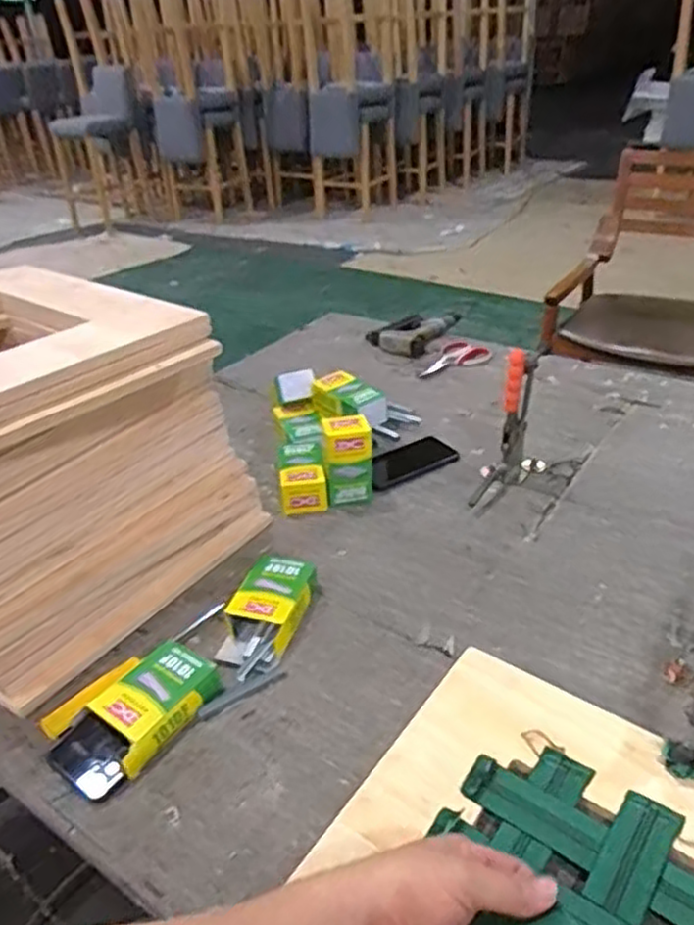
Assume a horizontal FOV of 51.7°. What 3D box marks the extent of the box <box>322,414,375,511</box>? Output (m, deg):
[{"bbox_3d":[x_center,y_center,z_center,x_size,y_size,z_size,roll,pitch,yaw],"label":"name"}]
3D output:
[{"bbox_3d":[0.001,0.000,1.043,0.072,0.122,0.057,-8,32,-4],"label":"box"}]

